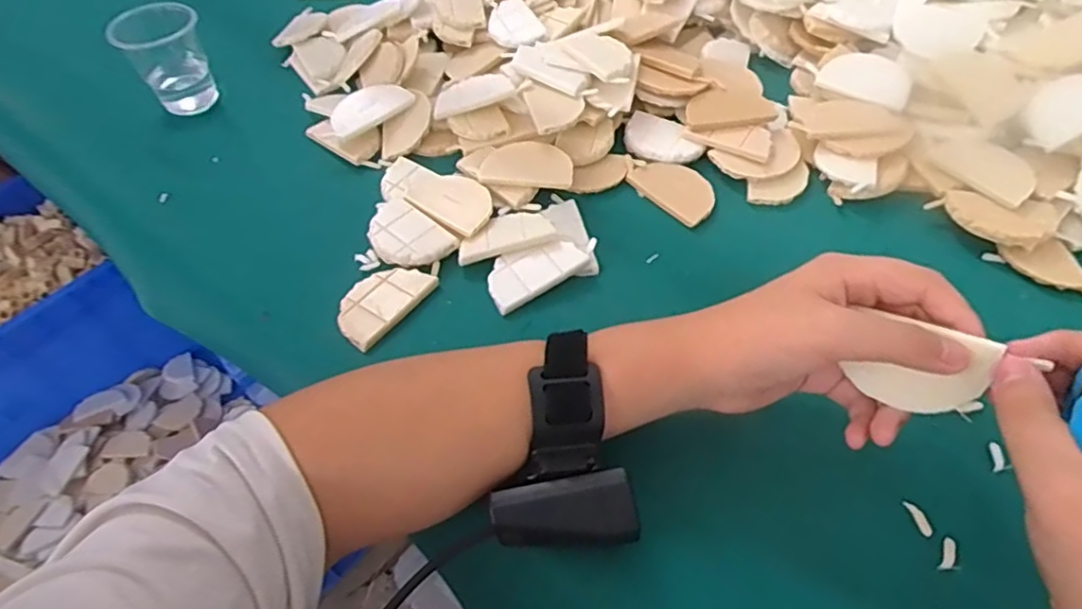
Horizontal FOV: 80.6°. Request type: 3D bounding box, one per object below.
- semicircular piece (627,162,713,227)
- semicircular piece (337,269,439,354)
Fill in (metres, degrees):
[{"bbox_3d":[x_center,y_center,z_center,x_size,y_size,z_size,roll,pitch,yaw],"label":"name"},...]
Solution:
[{"bbox_3d":[0.102,-0.087,0.479,0.046,0.007,0.064,-34,59,-22],"label":"semicircular piece"},{"bbox_3d":[-0.106,-0.004,0.418,0.041,0.007,0.068,28,59,21],"label":"semicircular piece"}]

